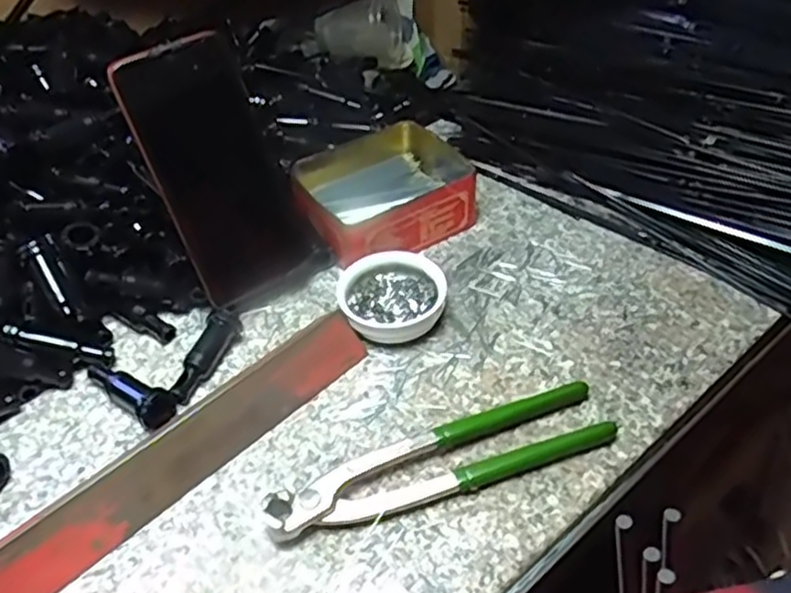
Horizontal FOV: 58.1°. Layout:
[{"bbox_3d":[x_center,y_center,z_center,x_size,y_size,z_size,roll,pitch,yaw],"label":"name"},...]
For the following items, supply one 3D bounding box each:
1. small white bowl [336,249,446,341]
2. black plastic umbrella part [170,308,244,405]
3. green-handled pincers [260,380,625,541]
[{"bbox_3d":[-0.002,0.002,0.484,0.070,0.026,0.067,-2,44,2],"label":"small white bowl"},{"bbox_3d":[-0.125,0.037,0.458,0.020,0.024,0.067,20,49,23],"label":"black plastic umbrella part"},{"bbox_3d":[0.026,0.091,0.396,0.195,0.016,0.044,-16,45,-13],"label":"green-handled pincers"}]

